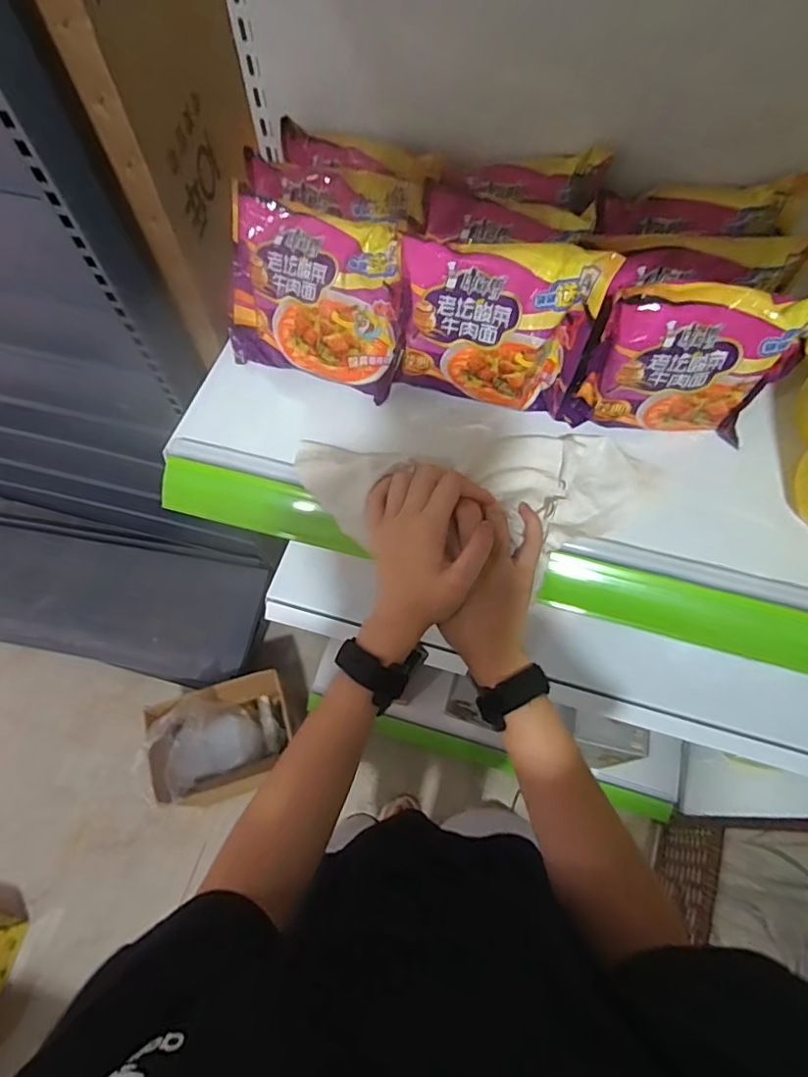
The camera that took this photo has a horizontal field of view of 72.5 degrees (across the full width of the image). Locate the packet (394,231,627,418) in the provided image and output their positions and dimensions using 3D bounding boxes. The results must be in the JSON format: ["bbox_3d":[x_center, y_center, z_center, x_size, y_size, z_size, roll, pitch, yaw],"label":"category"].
[{"bbox_3d":[0.074,-0.176,0.462,0.153,0.132,0.045,9,39,2],"label":"packet"}]

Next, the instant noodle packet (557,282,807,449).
[{"bbox_3d":[0.225,-0.135,0.437,0.151,0.128,0.035,7,64,3],"label":"instant noodle packet"}]

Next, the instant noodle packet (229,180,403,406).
[{"bbox_3d":[-0.083,-0.210,0.486,0.166,0.135,0.028,20,29,11],"label":"instant noodle packet"}]

